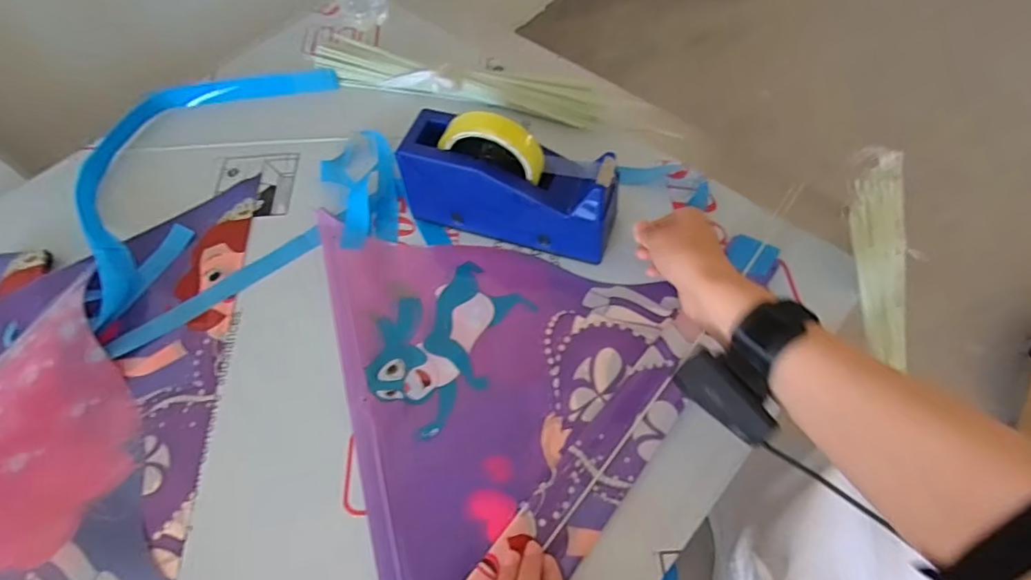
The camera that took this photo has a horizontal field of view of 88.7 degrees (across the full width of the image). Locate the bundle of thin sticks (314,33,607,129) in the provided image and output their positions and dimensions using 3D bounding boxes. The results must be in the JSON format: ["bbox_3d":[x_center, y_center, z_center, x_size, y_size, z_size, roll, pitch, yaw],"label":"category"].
[{"bbox_3d":[-0.086,-0.264,0.657,0.397,0.027,0.077,20,62,15],"label":"bundle of thin sticks"}]

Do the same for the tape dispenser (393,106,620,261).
[{"bbox_3d":[-0.003,-0.101,0.499,0.203,0.119,0.068,17,62,14],"label":"tape dispenser"}]

